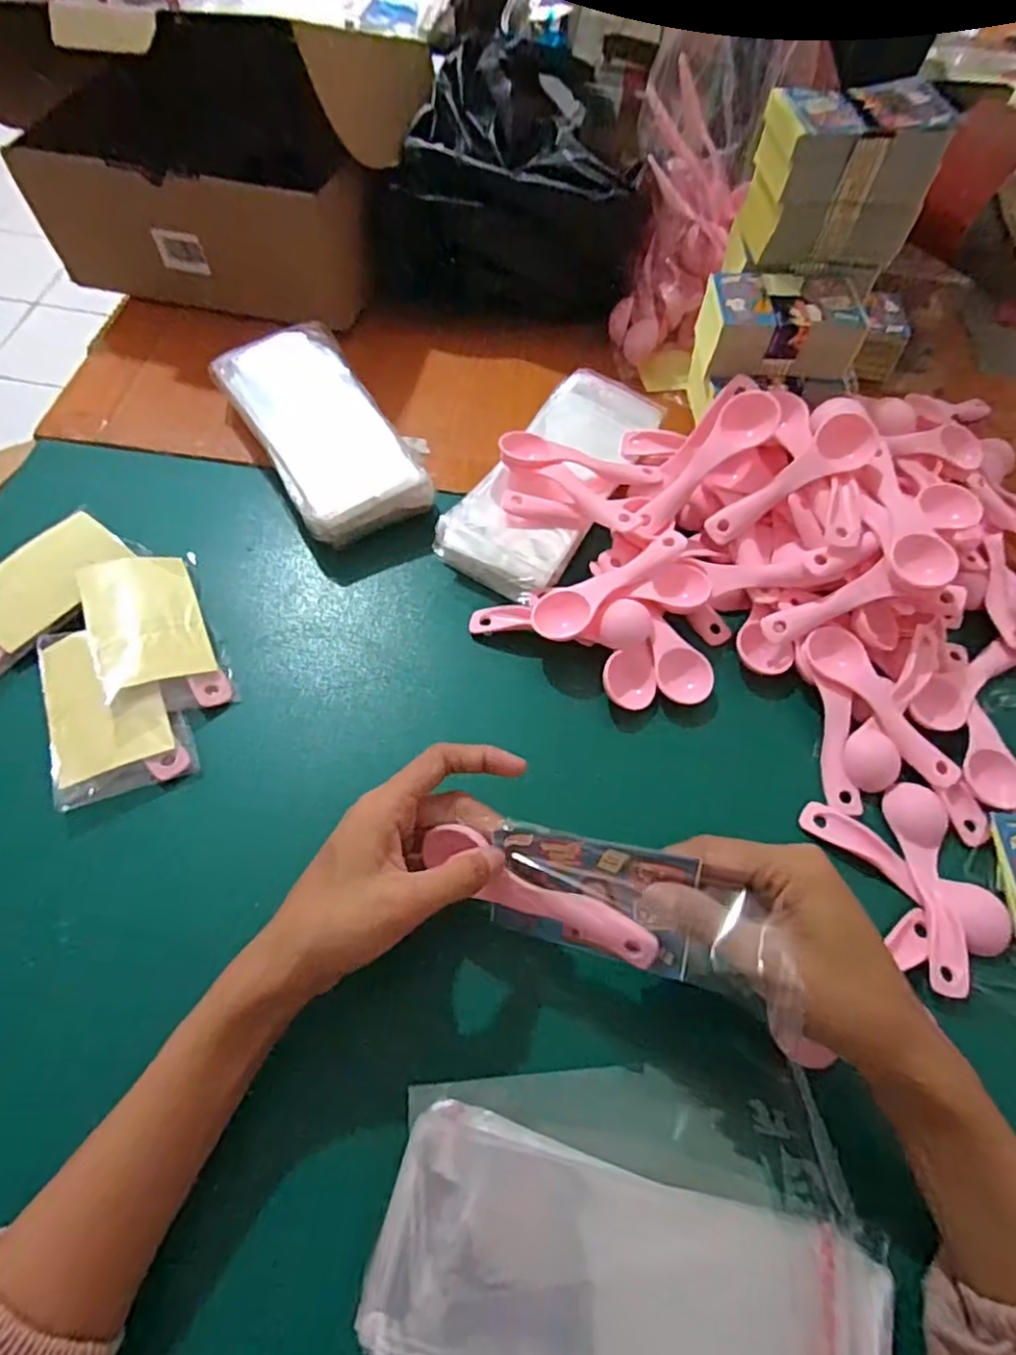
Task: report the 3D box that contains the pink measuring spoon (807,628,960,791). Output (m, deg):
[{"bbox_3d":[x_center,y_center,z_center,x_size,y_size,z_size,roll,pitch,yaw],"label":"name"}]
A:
[{"bbox_3d":[0.224,0.017,0.396,0.034,0.019,0.111,-28,66,-16],"label":"pink measuring spoon"}]

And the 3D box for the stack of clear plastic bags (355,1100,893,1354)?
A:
[{"bbox_3d":[0.045,0.245,0.262,0.192,0.022,0.083,15,62,6],"label":"stack of clear plastic bags"}]

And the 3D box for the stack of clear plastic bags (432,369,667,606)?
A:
[{"bbox_3d":[0.032,-0.141,0.470,0.086,0.036,0.196,29,64,14],"label":"stack of clear plastic bags"}]

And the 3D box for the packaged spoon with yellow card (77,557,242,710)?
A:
[{"bbox_3d":[-0.213,-0.027,0.396,0.066,0.011,0.110,-16,71,-29],"label":"packaged spoon with yellow card"}]

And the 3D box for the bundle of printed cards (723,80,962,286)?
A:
[{"bbox_3d":[0.211,-0.320,0.425,0.106,0.080,0.064,3,62,-2],"label":"bundle of printed cards"}]

